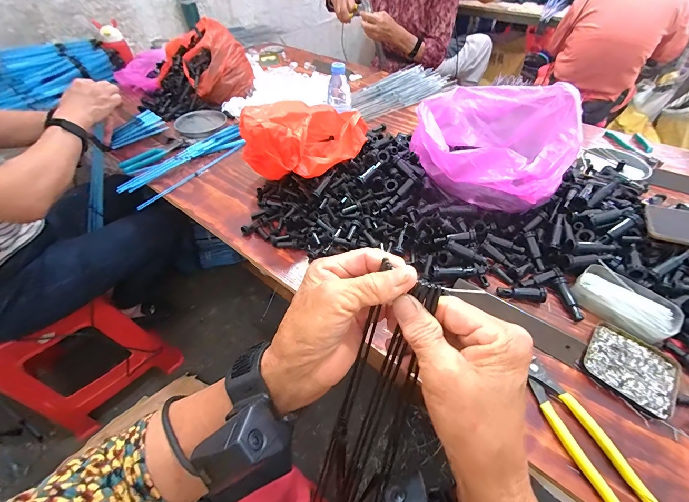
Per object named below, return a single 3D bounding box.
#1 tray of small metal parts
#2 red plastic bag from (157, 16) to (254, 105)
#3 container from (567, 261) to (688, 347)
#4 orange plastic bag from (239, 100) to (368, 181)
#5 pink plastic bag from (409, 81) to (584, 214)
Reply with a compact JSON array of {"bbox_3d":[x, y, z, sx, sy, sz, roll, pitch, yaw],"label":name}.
[{"bbox_3d":[0.375,0.150,0.393,0.095,0.011,0.097,35,58,26],"label":"tray of small metal parts"},{"bbox_3d":[-0.421,-0.566,0.893,0.268,0.153,0.193,29,56,22],"label":"red plastic bag"},{"bbox_3d":[0.406,0.073,0.436,0.119,0.032,0.073,34,58,25],"label":"container"},{"bbox_3d":[-0.068,-0.215,0.587,0.241,0.168,0.148,-24,54,-19],"label":"orange plastic bag"},{"bbox_3d":[0.251,-0.190,0.525,0.254,0.124,0.190,29,56,22],"label":"pink plastic bag"}]

